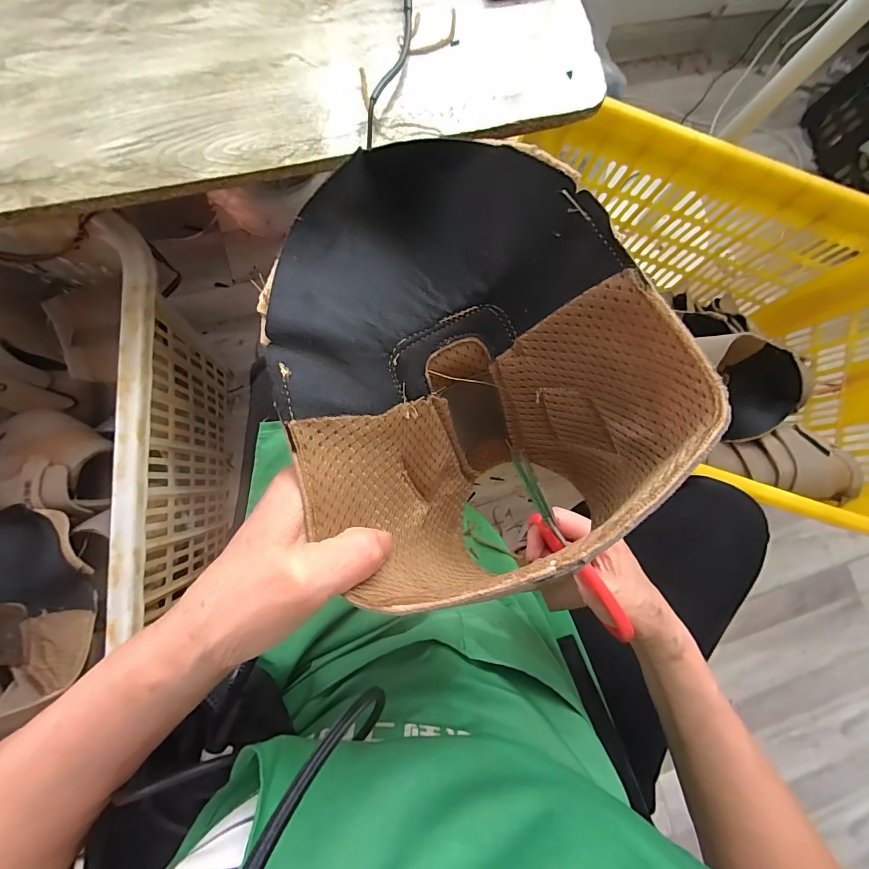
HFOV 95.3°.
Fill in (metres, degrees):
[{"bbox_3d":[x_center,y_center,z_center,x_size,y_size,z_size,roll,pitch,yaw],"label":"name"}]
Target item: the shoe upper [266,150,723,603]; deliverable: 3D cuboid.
[{"bbox_3d":[0.010,-0.040,0.204,0.168,0.108,0.204,-17,85,-8],"label":"shoe upper"}]

